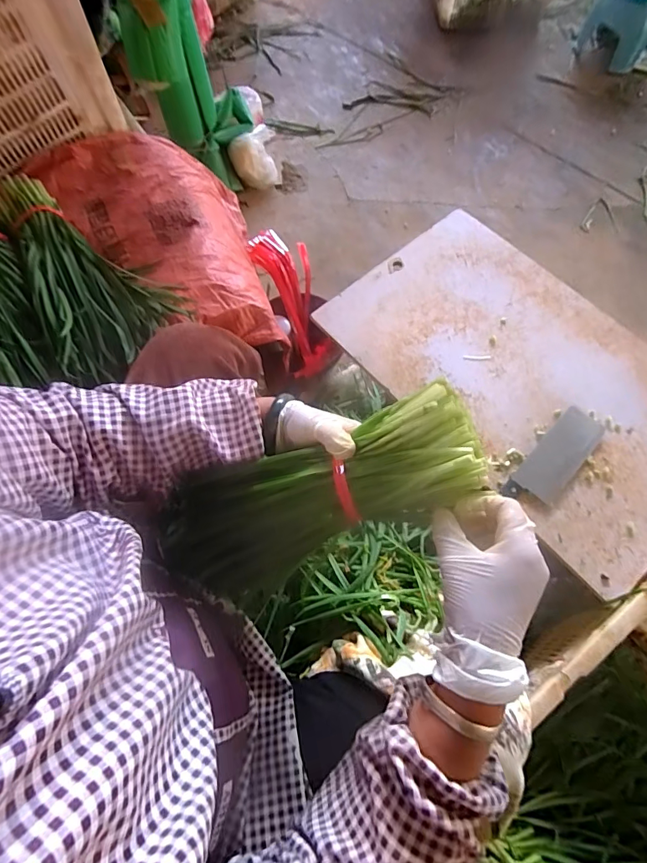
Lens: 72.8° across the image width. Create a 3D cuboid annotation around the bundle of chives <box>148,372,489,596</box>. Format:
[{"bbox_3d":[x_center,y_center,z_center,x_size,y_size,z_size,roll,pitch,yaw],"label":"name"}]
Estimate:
[{"bbox_3d":[-0.020,0.065,0.426,0.336,0.074,0.112,-26,63,25],"label":"bundle of chives"}]

